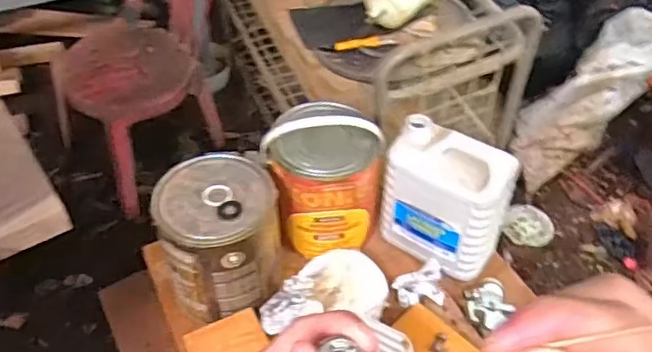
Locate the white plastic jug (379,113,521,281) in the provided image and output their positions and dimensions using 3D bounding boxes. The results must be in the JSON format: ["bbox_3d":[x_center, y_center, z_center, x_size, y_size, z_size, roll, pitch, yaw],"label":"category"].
[{"bbox_3d":[0.175,0.034,0.877,0.183,0.223,0.084,20,48,19],"label":"white plastic jug"}]

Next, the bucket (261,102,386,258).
[{"bbox_3d":[-0.003,-0.002,0.920,0.168,0.176,0.159,0,45,0],"label":"bucket"}]

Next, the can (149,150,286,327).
[{"bbox_3d":[-0.154,0.085,0.851,0.158,0.164,0.173,-18,48,-18],"label":"can"}]

